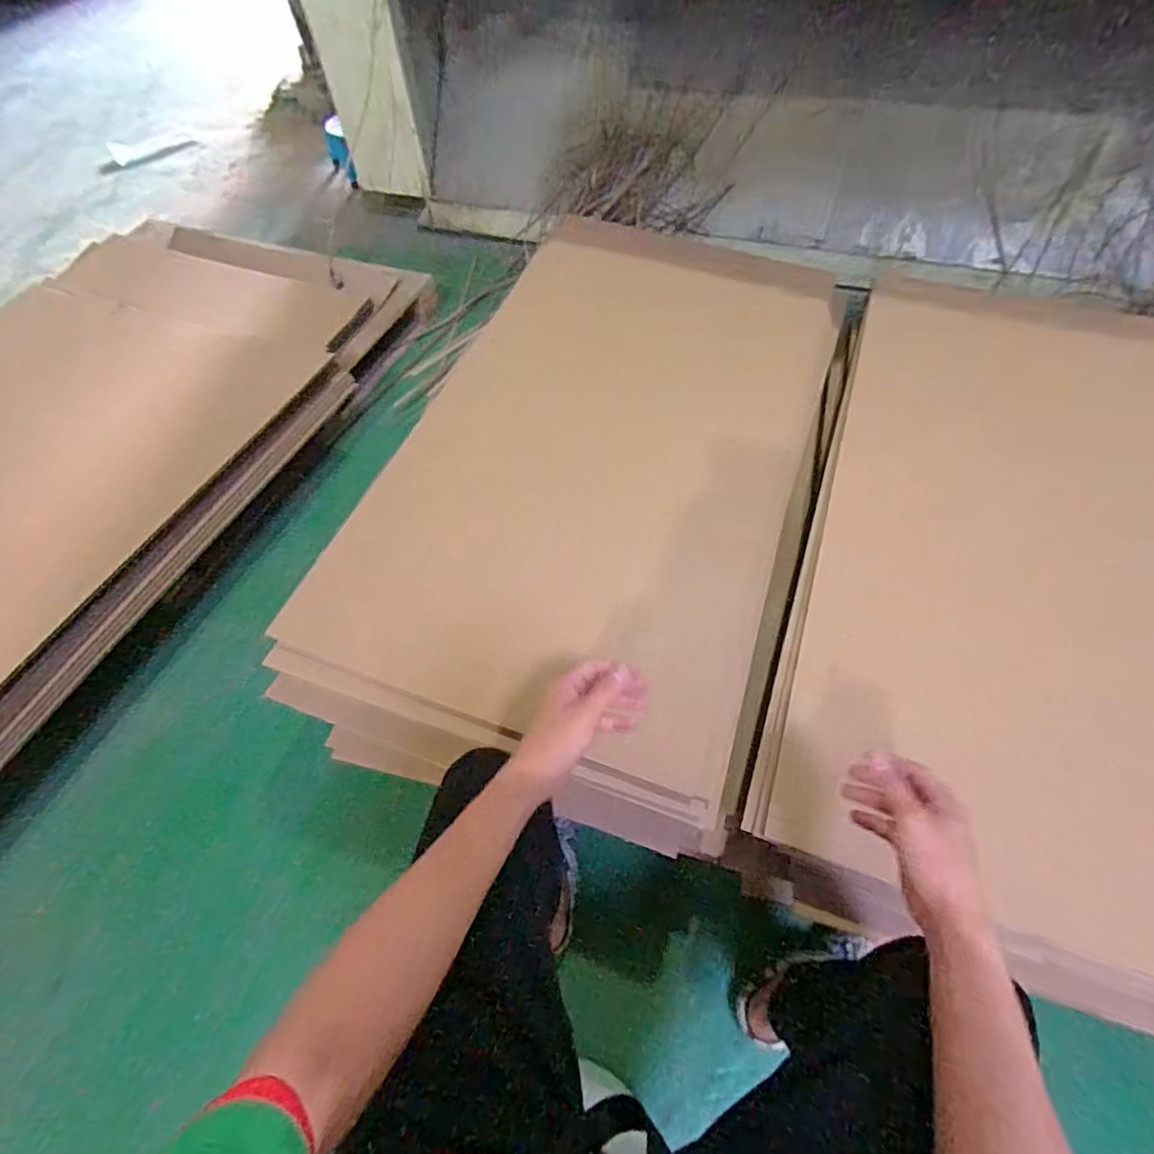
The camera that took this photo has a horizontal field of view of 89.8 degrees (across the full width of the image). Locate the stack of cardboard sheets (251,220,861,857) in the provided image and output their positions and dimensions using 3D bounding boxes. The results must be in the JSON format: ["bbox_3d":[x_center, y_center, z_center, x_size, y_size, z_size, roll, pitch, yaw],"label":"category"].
[{"bbox_3d":[0.018,-0.100,1.090,0.704,0.301,1.001,16,60,14],"label":"stack of cardboard sheets"}]

